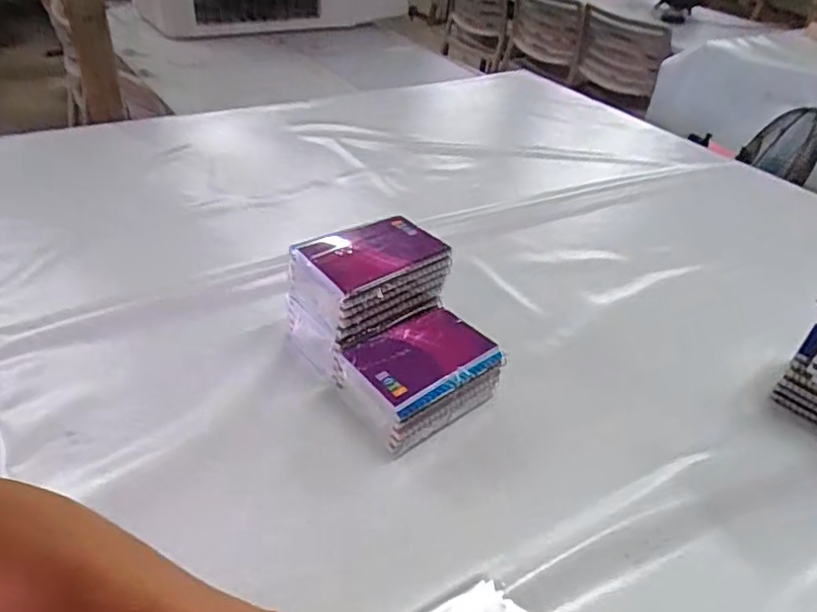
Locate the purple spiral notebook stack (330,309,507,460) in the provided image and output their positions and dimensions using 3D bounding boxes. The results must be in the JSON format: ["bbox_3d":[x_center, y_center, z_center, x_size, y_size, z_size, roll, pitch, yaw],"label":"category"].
[{"bbox_3d":[0.010,0.065,0.555,0.133,0.064,0.101,-21,45,-30],"label":"purple spiral notebook stack"}]

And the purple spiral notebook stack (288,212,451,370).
[{"bbox_3d":[-0.044,-0.012,0.595,0.136,0.119,0.106,-23,47,-32],"label":"purple spiral notebook stack"}]

